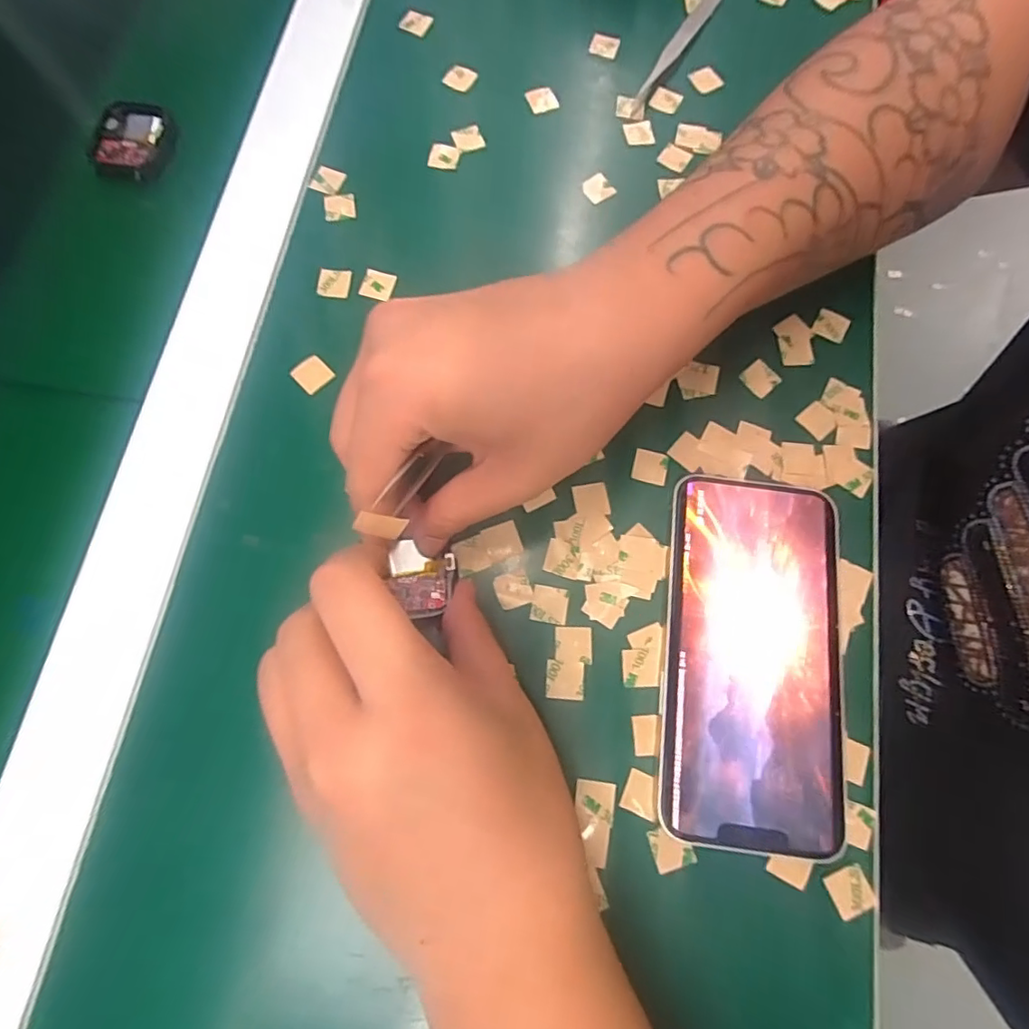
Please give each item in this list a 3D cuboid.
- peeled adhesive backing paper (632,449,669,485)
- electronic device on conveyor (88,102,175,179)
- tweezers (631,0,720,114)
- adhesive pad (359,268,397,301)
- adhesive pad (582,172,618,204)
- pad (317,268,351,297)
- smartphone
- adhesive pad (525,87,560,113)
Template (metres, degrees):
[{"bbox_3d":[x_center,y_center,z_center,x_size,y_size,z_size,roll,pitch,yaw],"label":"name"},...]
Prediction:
[{"bbox_3d":[0.062,-0.022,0.255,0.015,0.004,0.015,12,77,7],"label":"peeled adhesive backing paper"},{"bbox_3d":[-0.205,-0.201,0.299,0.040,0.009,0.043,12,74,3],"label":"electronic device on conveyor"},{"bbox_3d":[0.097,-0.274,0.325,0.012,0.007,0.116,28,76,7],"label":"tweezers"},{"bbox_3d":[-0.069,-0.115,0.278,0.015,0.004,0.015,17,85,-1],"label":"adhesive pad"},{"bbox_3d":[0.044,-0.173,0.295,0.014,0.004,0.015,-34,83,0],"label":"adhesive pad"},{"bbox_3d":[-0.090,-0.116,0.277,0.016,0.004,0.015,2,74,0],"label":"pad"},{"bbox_3d":[0.097,0.056,0.229,0.070,0.008,0.143,7,74,2],"label":"smartphone"},{"bbox_3d":[0.016,-0.232,0.310,0.015,0.004,0.016,-20,75,-6],"label":"adhesive pad"}]

